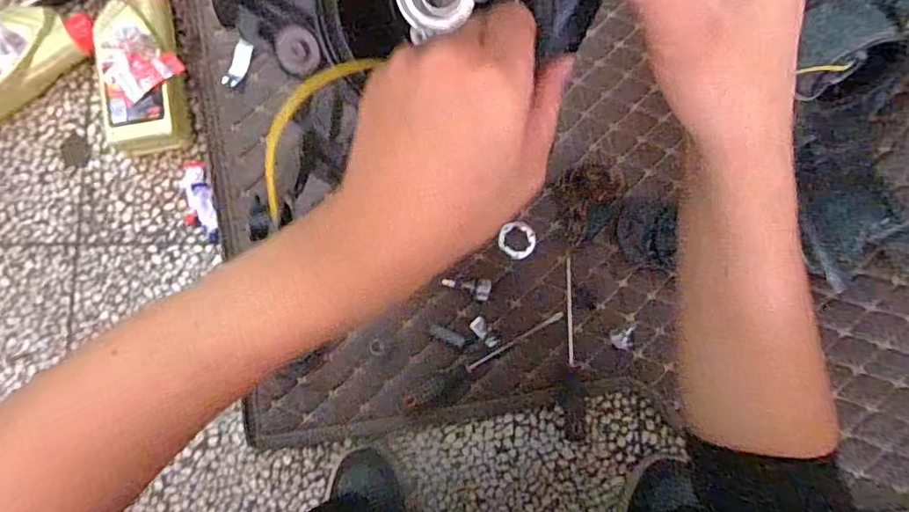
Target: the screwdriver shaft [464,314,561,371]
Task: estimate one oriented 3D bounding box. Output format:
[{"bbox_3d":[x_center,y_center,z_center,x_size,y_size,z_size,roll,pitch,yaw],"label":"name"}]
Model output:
[{"bbox_3d":[0.083,0.118,0.716,0.151,0.006,0.009,-30,84,-4],"label":"screwdriver shaft"}]

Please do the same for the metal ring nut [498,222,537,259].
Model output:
[{"bbox_3d":[0.088,-0.022,0.728,0.052,0.004,0.053,0,83,-1],"label":"metal ring nut"}]

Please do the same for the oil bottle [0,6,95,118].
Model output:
[{"bbox_3d":[-0.627,-0.274,0.727,0.242,0.072,0.086,-36,85,-5],"label":"oil bottle"}]

